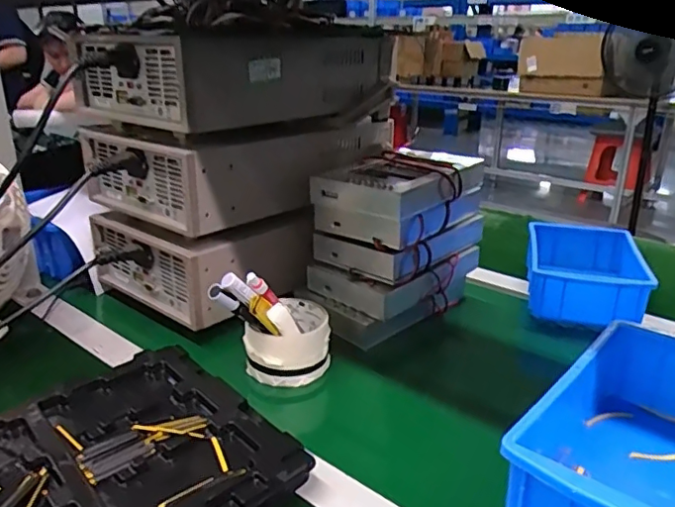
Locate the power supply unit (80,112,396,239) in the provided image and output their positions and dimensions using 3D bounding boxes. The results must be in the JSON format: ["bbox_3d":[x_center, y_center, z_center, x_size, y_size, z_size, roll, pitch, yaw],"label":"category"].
[{"bbox_3d":[-0.109,-0.116,0.716,0.188,0.089,0.344,18,27,39],"label":"power supply unit"}]

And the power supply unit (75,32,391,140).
[{"bbox_3d":[-0.107,-0.212,0.681,0.205,0.096,0.321,15,25,35],"label":"power supply unit"}]

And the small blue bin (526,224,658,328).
[{"bbox_3d":[0.314,0.021,0.738,0.125,0.059,0.193,6,21,15],"label":"small blue bin"}]

